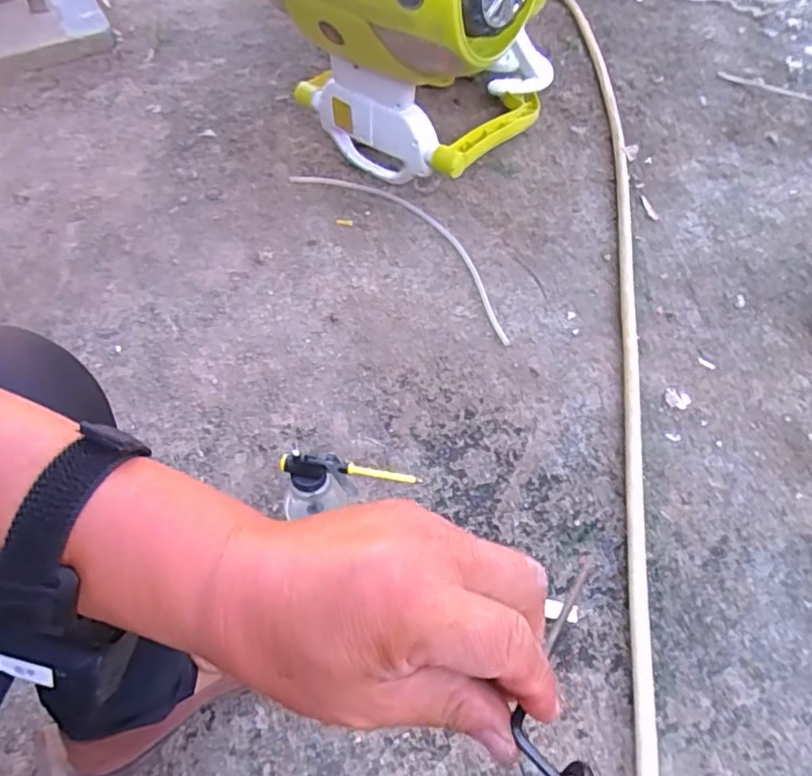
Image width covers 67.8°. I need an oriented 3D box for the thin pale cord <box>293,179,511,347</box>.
[{"bbox_3d":[0.004,-0.275,1.082,0.109,0.013,0.578,-40,62,-14],"label":"thin pale cord"}]

